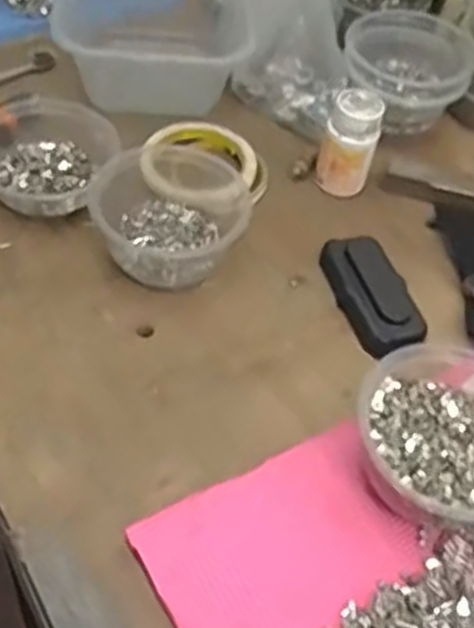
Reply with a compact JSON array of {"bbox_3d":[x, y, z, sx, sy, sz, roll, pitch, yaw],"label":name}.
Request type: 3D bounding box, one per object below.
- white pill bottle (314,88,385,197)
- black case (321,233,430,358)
[{"bbox_3d":[0.094,-0.142,0.658,0.045,0.082,0.040,13,51,5],"label":"white pill bottle"},{"bbox_3d":[0.104,-0.015,0.594,0.052,0.021,0.107,-11,54,-17],"label":"black case"}]

